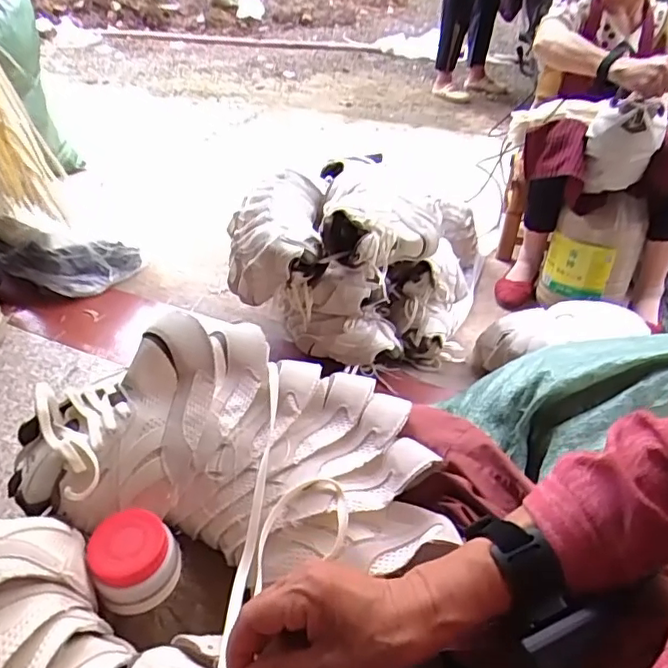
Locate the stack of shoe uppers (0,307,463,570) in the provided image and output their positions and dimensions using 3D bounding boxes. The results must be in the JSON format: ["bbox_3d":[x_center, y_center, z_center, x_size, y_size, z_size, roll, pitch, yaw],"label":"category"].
[{"bbox_3d":[-0.088,0.079,0.476,0.364,0.102,0.185,3,39,6],"label":"stack of shoe uppers"}]

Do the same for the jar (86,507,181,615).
[{"bbox_3d":[-0.151,0.171,0.433,0.062,0.048,0.062,-1,39,1],"label":"jar"}]

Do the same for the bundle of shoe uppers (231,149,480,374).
[{"bbox_3d":[0.035,-0.130,1.188,0.476,0.332,0.296,-7,39,-6],"label":"bundle of shoe uppers"}]

